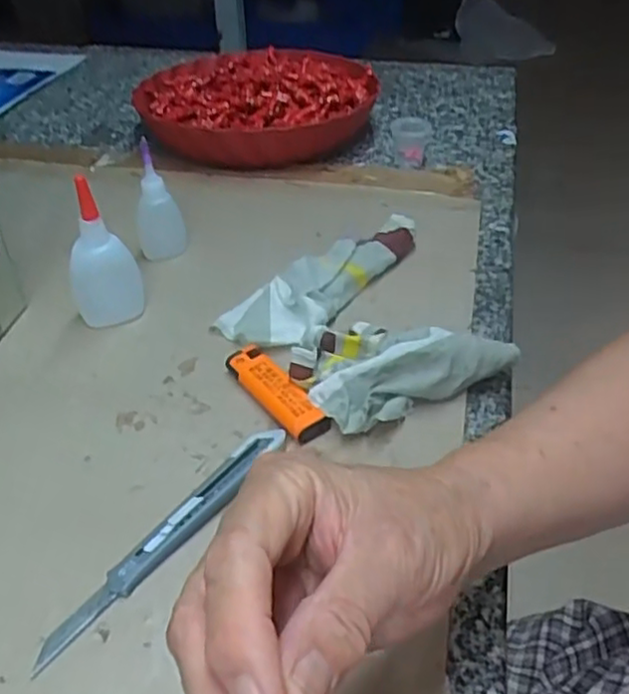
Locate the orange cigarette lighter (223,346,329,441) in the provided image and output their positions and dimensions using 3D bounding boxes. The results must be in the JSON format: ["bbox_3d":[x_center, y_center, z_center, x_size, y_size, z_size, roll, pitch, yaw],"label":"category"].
[{"bbox_3d":[-0.024,0.026,0.415,0.022,0.014,0.080,-25,45,-26],"label":"orange cigarette lighter"}]

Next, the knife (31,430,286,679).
[{"bbox_3d":[-0.070,0.091,0.344,0.016,0.012,0.158,25,46,28],"label":"knife"}]

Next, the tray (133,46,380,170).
[{"bbox_3d":[-0.060,-0.248,0.715,0.226,0.054,0.227,-8,40,-8],"label":"tray"}]

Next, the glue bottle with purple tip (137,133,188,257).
[{"bbox_3d":[-0.118,-0.107,0.522,0.033,0.081,0.025,-12,41,-13],"label":"glue bottle with purple tip"}]

